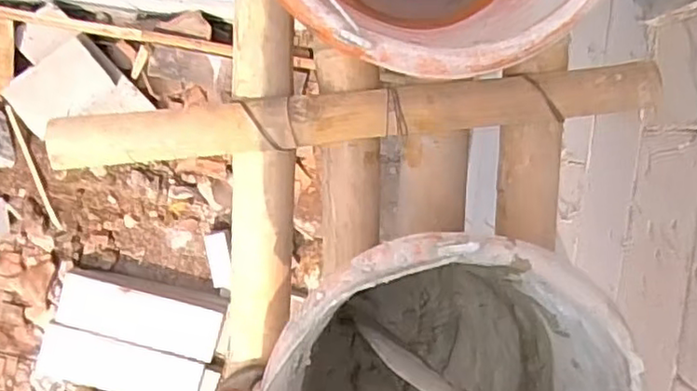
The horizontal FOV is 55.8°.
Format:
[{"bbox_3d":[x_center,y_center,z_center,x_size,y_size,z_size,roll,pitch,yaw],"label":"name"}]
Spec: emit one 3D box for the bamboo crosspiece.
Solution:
[{"bbox_3d":[0.009,-0.069,0.571,0.520,0.038,0.043,-6,96,1],"label":"bamboo crosspiece"}]

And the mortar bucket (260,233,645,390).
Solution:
[{"bbox_3d":[0.075,0.134,0.496,0.236,0.167,0.228,-6,96,1],"label":"mortar bucket"}]

